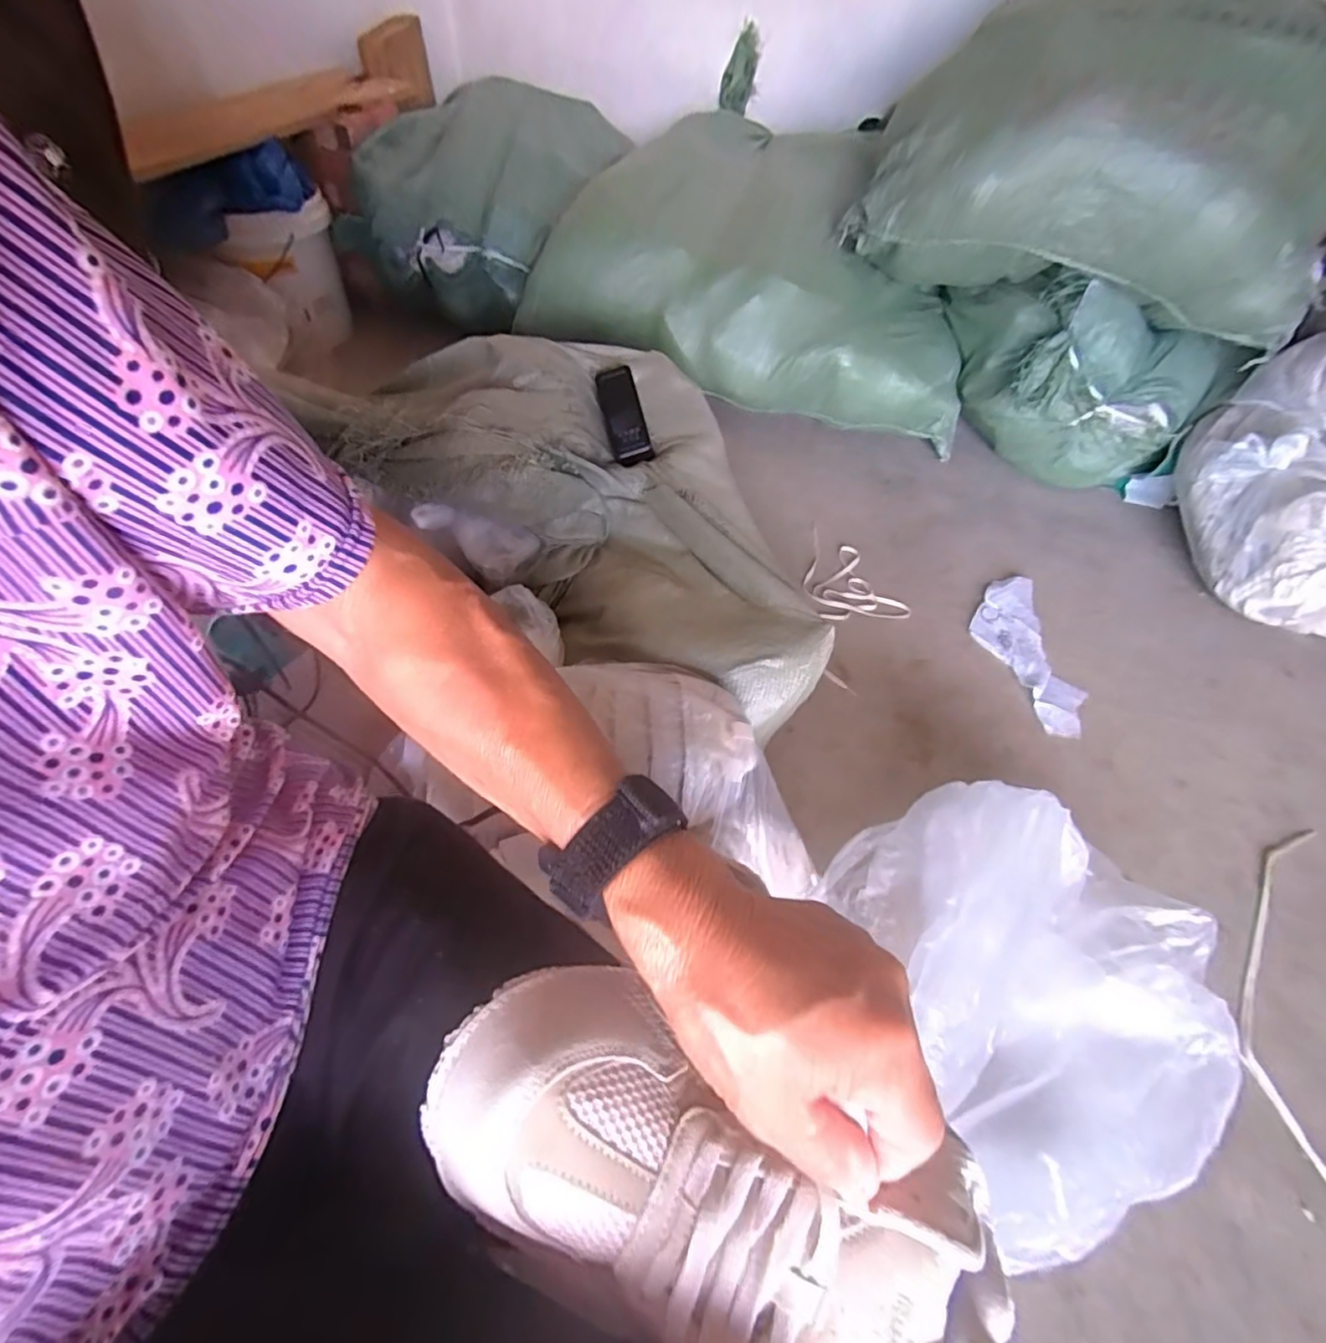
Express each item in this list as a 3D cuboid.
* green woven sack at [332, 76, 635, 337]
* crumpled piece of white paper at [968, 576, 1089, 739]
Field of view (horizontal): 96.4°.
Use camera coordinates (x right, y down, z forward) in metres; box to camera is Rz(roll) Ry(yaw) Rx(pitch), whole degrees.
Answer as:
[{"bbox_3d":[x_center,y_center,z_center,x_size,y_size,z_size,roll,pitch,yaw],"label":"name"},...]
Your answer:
[{"bbox_3d":[-0.398,-1.135,1.442,0.524,0.270,0.723,21,55,11],"label":"green woven sack"},{"bbox_3d":[0.576,-0.031,0.946,0.135,0.024,0.306,-2,54,-6],"label":"crumpled piece of white paper"}]

